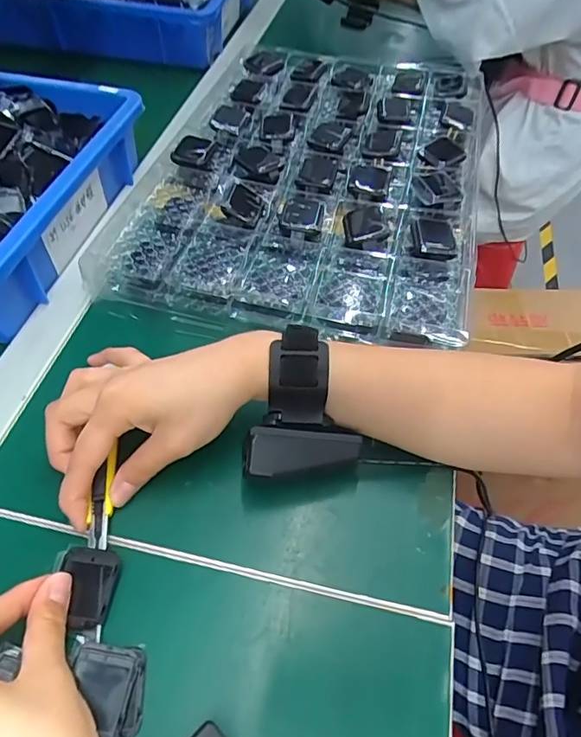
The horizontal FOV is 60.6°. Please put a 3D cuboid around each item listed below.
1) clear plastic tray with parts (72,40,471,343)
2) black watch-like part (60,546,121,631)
[{"bbox_3d":[0.027,-0.221,0.505,0.309,0.029,0.460,11,55,5],"label":"clear plastic tray with parts"},{"bbox_3d":[-0.114,0.121,0.276,0.032,0.004,0.041,5,55,1],"label":"black watch-like part"}]

